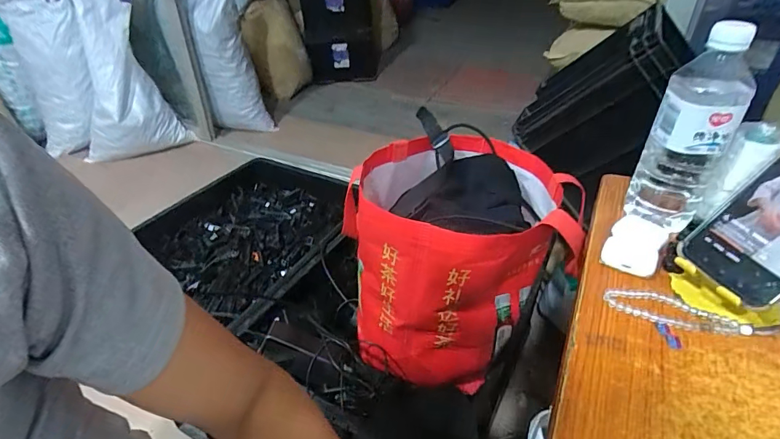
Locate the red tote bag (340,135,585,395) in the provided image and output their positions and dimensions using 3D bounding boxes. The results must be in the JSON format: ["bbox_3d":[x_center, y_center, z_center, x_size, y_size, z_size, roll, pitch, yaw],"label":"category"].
[{"bbox_3d":[0.099,0.051,0.697,0.316,0.286,0.287,-8,36,-10],"label":"red tote bag"}]

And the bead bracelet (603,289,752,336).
[{"bbox_3d":[0.252,0.081,0.387,0.112,0.004,0.039,8,36,11],"label":"bead bracelet"}]

